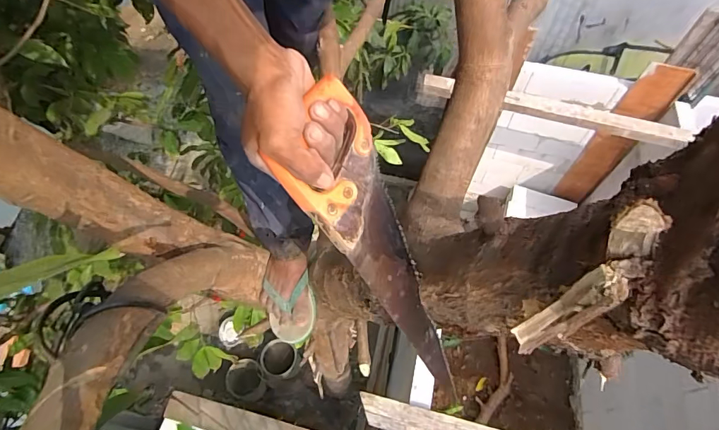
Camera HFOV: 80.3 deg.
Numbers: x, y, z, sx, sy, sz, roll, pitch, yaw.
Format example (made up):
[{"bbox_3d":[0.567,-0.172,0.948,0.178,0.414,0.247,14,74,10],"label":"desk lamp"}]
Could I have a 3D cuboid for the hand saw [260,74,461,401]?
[{"bbox_3d":[0.029,0.065,0.490,0.108,0.425,0.022,-37,28,-20],"label":"hand saw"}]

